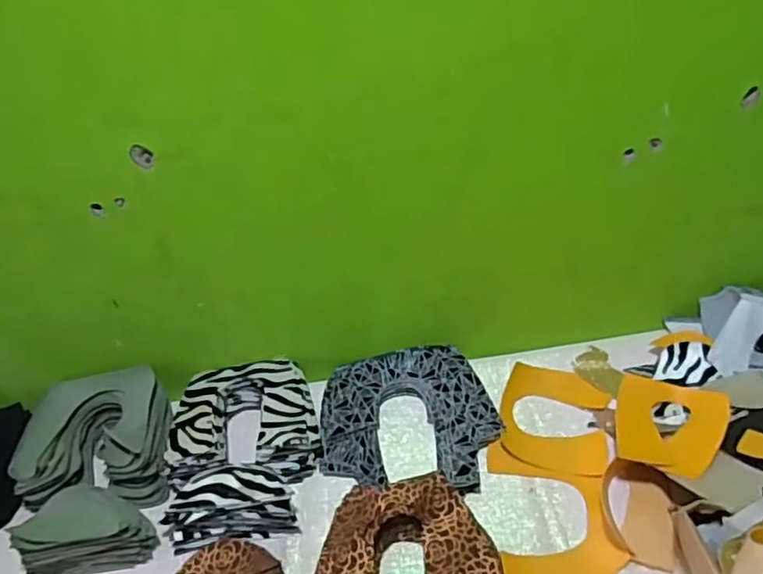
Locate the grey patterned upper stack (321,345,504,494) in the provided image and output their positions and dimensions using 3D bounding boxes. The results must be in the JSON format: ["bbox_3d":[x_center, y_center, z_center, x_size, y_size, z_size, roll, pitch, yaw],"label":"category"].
[{"bbox_3d":[0.029,0.151,0.701,0.191,0.034,0.179,-7,42,0],"label":"grey patterned upper stack"}]

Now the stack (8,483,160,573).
[{"bbox_3d":[-0.293,0.241,0.629,0.128,0.067,0.064,-7,42,0],"label":"stack"}]

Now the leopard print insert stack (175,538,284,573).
[{"bbox_3d":[-0.156,0.273,0.613,0.113,0.011,0.047,-12,42,-4],"label":"leopard print insert stack"}]

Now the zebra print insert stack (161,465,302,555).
[{"bbox_3d":[-0.156,0.220,0.635,0.134,0.062,0.057,-10,42,-3],"label":"zebra print insert stack"}]

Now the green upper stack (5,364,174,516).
[{"bbox_3d":[-0.314,0.168,0.708,0.163,0.056,0.145,-4,42,3],"label":"green upper stack"}]

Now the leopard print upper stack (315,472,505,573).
[{"bbox_3d":[0.018,0.255,0.581,0.178,0.048,0.143,-9,42,-2],"label":"leopard print upper stack"}]

